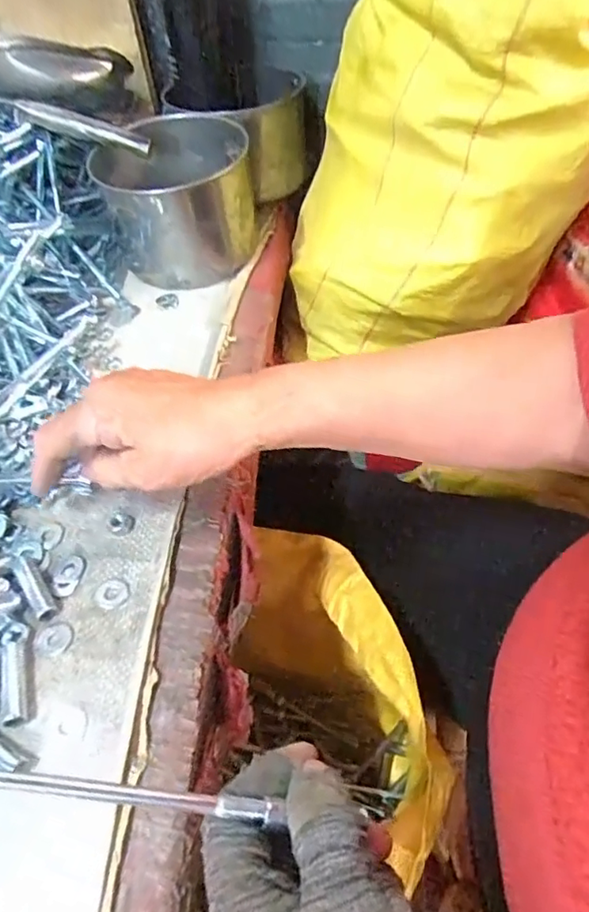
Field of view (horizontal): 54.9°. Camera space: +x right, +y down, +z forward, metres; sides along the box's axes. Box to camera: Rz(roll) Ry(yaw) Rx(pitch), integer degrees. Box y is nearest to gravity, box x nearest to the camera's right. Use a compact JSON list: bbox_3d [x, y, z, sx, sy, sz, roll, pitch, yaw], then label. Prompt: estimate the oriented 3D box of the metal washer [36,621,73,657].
[{"bbox_3d":[-0.133,0.100,0.312,0.019,0.004,0.019,-2,50,3],"label":"metal washer"}]

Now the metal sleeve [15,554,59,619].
[{"bbox_3d":[-0.151,0.076,0.329,0.012,0.008,0.047,-32,55,-20],"label":"metal sleeve"}]

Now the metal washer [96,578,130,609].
[{"bbox_3d":[-0.106,0.079,0.328,0.018,0.004,0.018,-2,50,3],"label":"metal washer"}]

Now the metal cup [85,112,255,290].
[{"bbox_3d":[-0.102,-0.227,0.518,0.127,0.105,0.111,-15,51,-8],"label":"metal cup"}]

